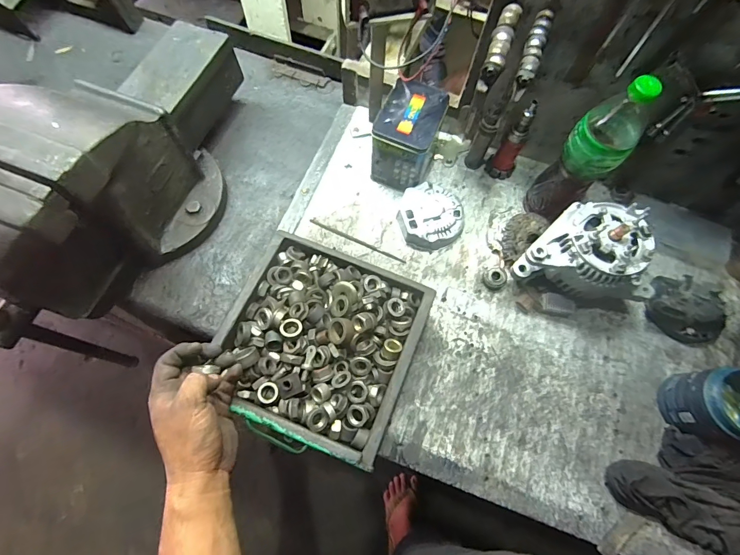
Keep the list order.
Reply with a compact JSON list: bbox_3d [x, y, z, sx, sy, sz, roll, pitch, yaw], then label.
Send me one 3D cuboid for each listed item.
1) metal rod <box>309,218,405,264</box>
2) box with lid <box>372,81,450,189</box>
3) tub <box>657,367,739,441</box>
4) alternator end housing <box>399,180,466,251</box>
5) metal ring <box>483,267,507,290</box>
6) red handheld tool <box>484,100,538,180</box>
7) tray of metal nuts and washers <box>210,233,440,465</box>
[{"bbox_3d":[-0.022,-0.064,0.666,0.180,0.004,0.008,25,71,8],"label":"metal rod"},{"bbox_3d":[0.065,-0.237,0.664,0.094,0.130,0.126,24,71,7],"label":"box with lid"},{"bbox_3d":[0.479,0.175,0.530,0.093,0.098,0.082,2,70,0],"label":"tub"},{"bbox_3d":[0.107,-0.105,0.665,0.108,0.037,0.112,0,70,-1],"label":"alternator end housing"},{"bbox_3d":[0.207,0.002,0.634,0.038,0.020,0.033,-10,70,-5],"label":"metal ring"},{"bbox_3d":[0.247,-0.234,0.658,0.050,0.152,0.056,28,72,9],"label":"red handheld tool"},{"bbox_3d":[-0.065,0.079,0.510,0.243,0.047,0.250,21,71,6],"label":"tray of metal nuts and washers"}]

